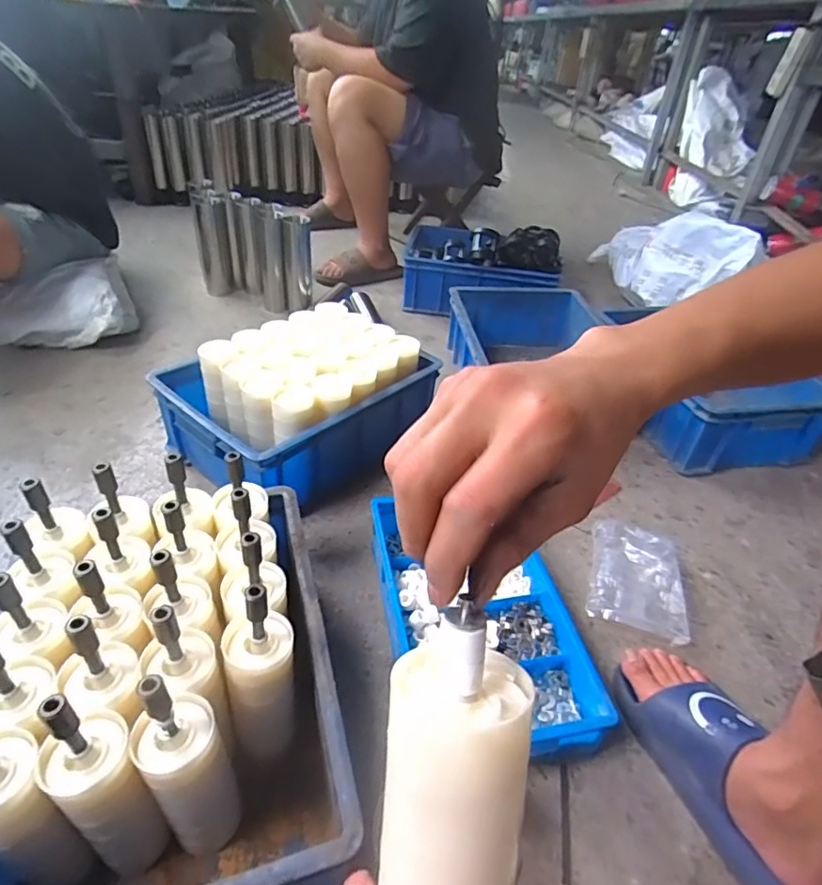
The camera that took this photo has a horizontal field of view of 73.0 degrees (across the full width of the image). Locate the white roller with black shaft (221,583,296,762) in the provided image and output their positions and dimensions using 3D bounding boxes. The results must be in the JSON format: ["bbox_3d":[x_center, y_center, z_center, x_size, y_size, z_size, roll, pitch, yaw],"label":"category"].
[{"bbox_3d":[-0.134,0.208,0.510,0.065,0.195,0.068,-5,38,-14],"label":"white roller with black shaft"}]

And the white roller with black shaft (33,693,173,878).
[{"bbox_3d":[-0.243,0.271,0.438,0.060,0.232,0.070,-26,47,-35],"label":"white roller with black shaft"}]

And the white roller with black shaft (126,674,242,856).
[{"bbox_3d":[-0.184,0.267,0.456,0.060,0.226,0.062,4,37,-3],"label":"white roller with black shaft"}]

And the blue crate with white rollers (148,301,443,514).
[{"bbox_3d":[-0.179,-0.065,0.945,0.287,0.189,0.392,32,44,30],"label":"blue crate with white rollers"}]

